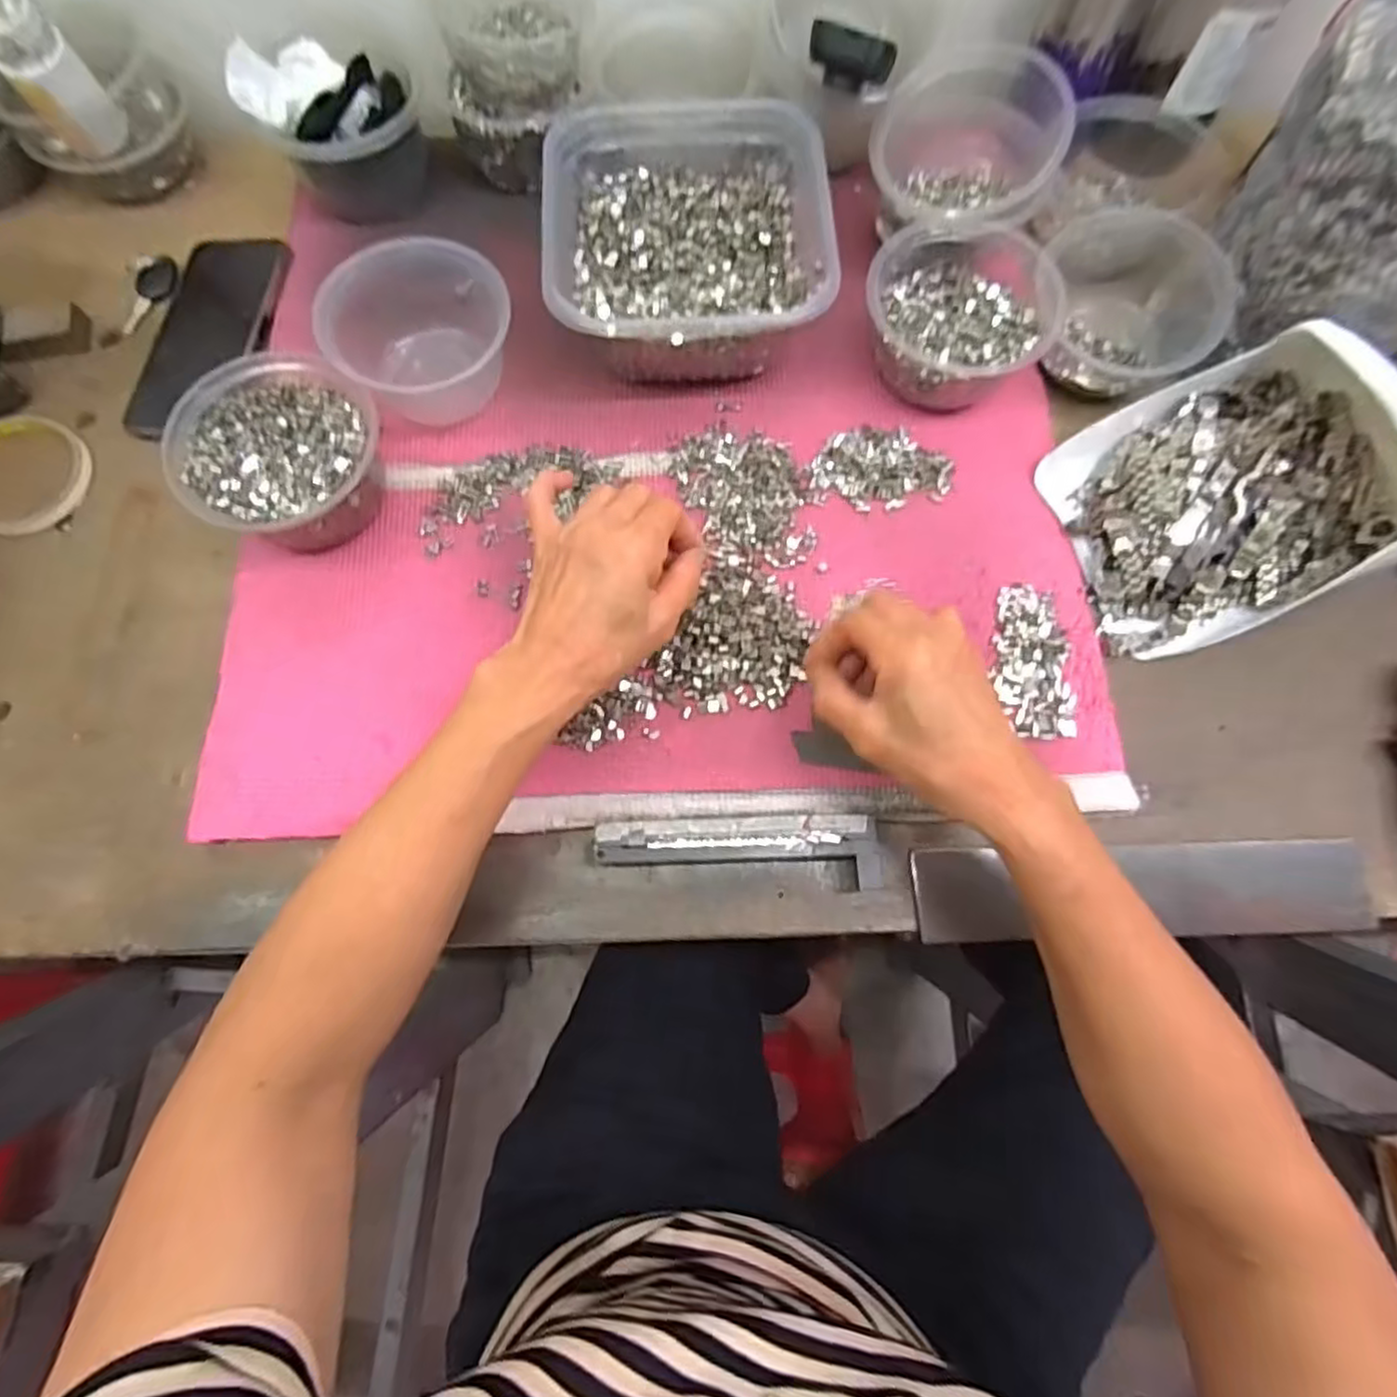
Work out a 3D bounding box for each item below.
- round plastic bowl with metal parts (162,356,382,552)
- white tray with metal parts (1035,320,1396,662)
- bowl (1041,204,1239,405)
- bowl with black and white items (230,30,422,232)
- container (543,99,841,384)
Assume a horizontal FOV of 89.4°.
[{"bbox_3d":[-0.245,-0.140,0.424,0.113,0.064,0.106,0,74,0],"label":"round plastic bowl with metal parts"},{"bbox_3d":[0.320,-0.126,0.411,0.175,0.079,0.152,-21,75,-6],"label":"white tray with metal parts"},{"bbox_3d":[0.278,-0.258,0.465,0.115,0.068,0.105,0,74,0],"label":"bowl"},{"bbox_3d":[-0.249,-0.399,0.495,0.106,0.079,0.084,-31,76,-8],"label":"bowl with black and white items"},{"bbox_3d":[-0.006,-0.299,0.463,0.165,0.078,0.182,-2,74,0],"label":"container"}]

